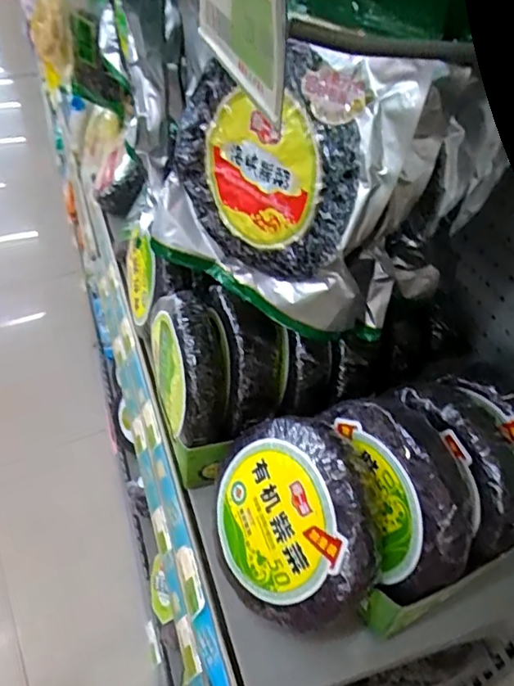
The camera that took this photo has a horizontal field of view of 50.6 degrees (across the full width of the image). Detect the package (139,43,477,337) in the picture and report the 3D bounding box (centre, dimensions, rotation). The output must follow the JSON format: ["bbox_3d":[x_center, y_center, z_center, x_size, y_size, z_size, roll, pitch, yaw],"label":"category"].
[{"bbox_3d":[0.017,-0.148,0.501,0.266,0.245,0.064,29,47,23],"label":"package"}]

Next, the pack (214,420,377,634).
[{"bbox_3d":[0.028,0.182,0.550,0.035,0.188,0.193,11,46,-49],"label":"pack"}]

